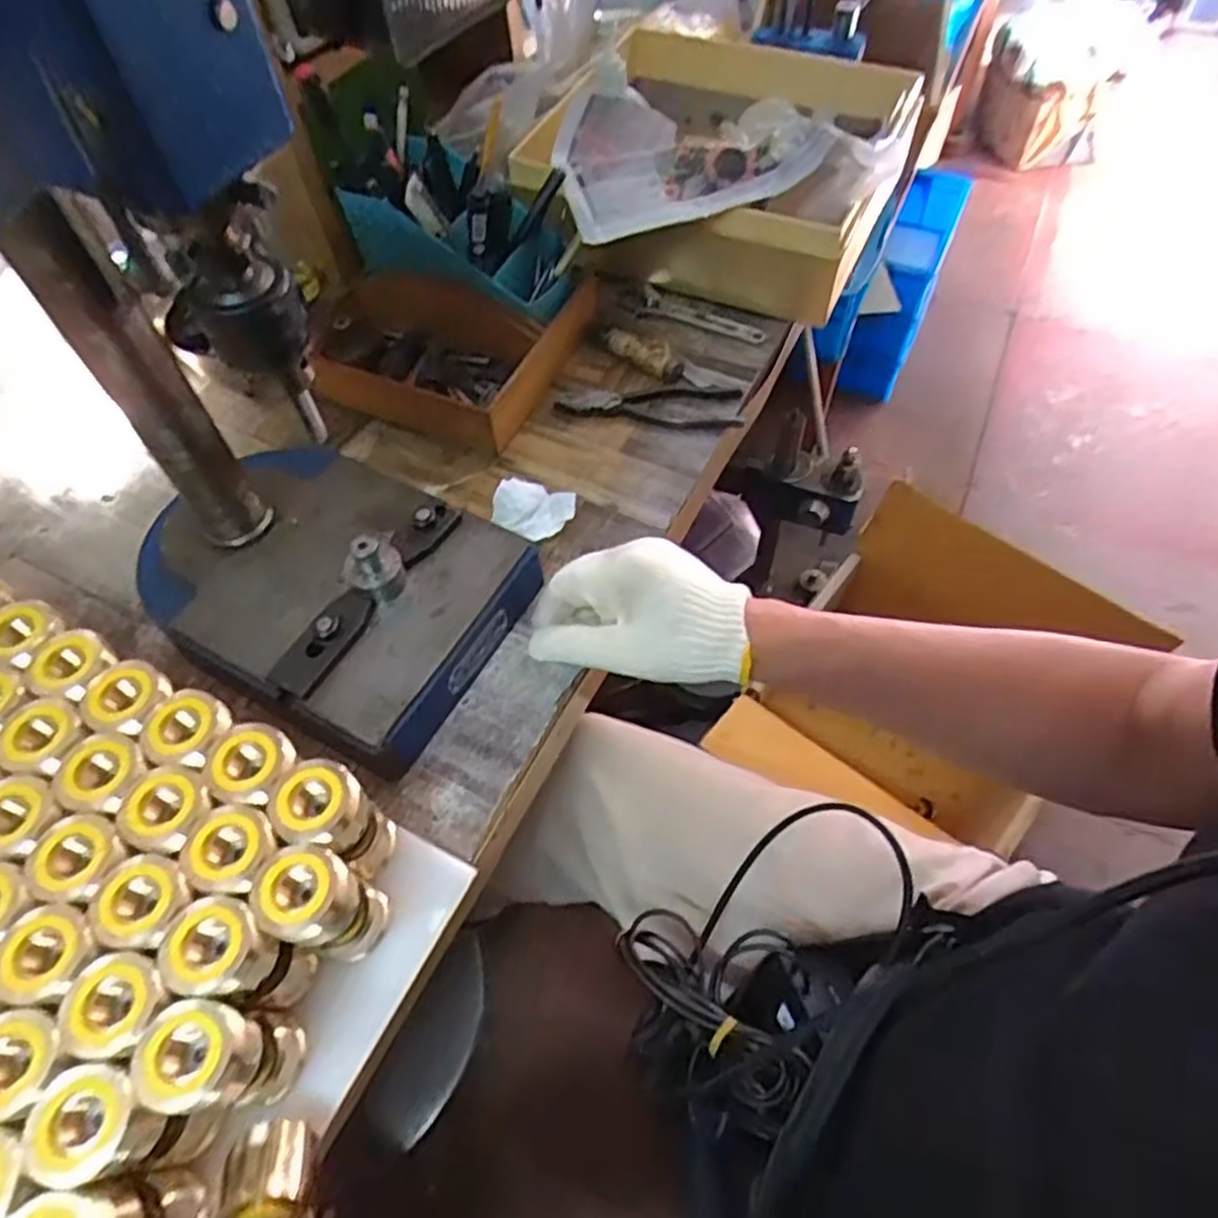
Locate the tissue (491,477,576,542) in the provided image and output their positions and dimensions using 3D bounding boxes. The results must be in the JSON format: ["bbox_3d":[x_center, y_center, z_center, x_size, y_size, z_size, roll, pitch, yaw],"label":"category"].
[{"bbox_3d":[-0.058,-0.075,0.572,0.061,0.030,0.035,4,59,6],"label":"tissue"}]

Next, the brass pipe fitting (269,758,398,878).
[{"bbox_3d":[-0.145,0.118,0.407,0.039,0.098,0.043,11,59,9],"label":"brass pipe fitting"}]

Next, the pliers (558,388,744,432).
[{"bbox_3d":[0.033,-0.172,0.632,0.155,0.010,0.042,1,58,4],"label":"pliers"}]

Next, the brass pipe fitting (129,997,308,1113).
[{"bbox_3d":[-0.175,0.208,0.351,0.033,0.101,0.038,13,60,11],"label":"brass pipe fitting"}]

